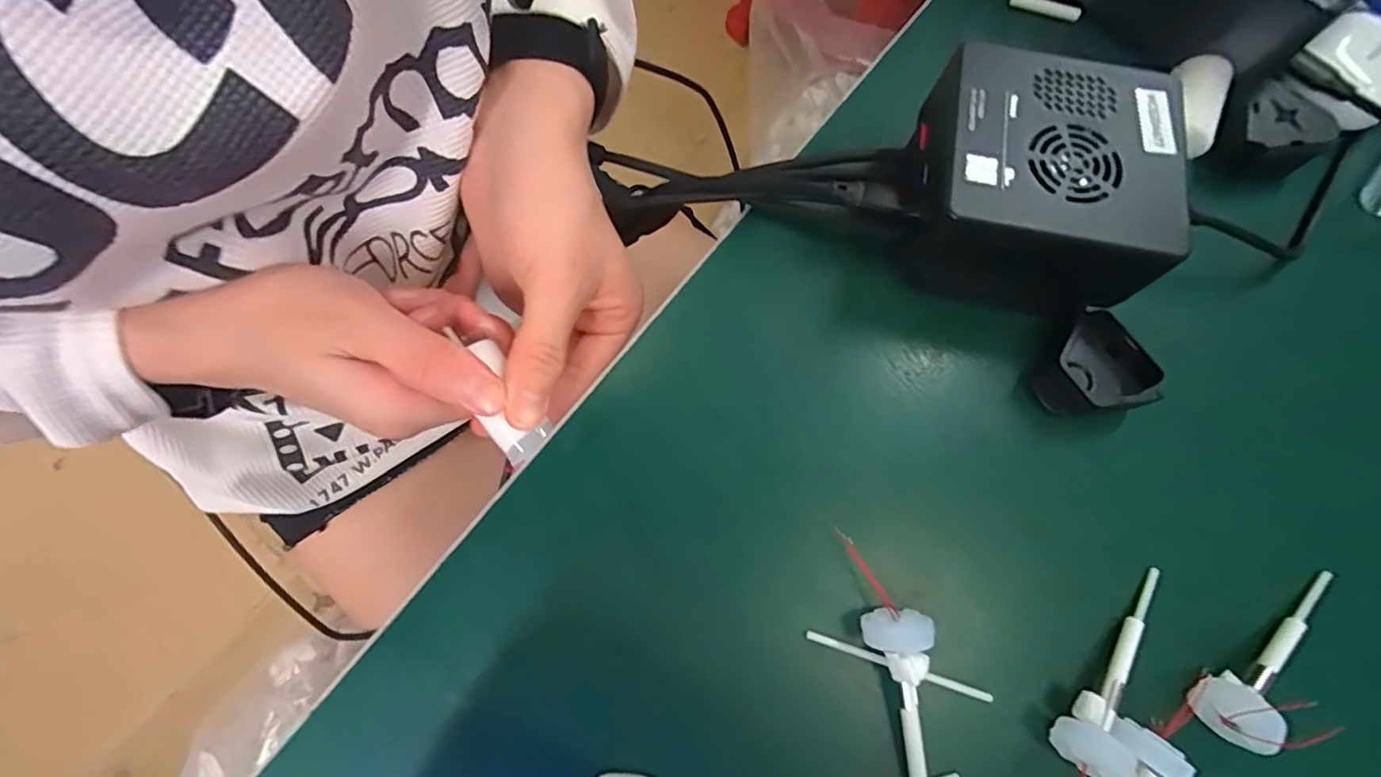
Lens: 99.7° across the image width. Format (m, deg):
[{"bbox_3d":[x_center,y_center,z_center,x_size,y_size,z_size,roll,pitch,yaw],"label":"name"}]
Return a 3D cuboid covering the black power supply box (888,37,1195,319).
[{"bbox_3d":[0.119,-0.073,0.207,0.075,0.046,0.074,9,73,2],"label":"black power supply box"}]

